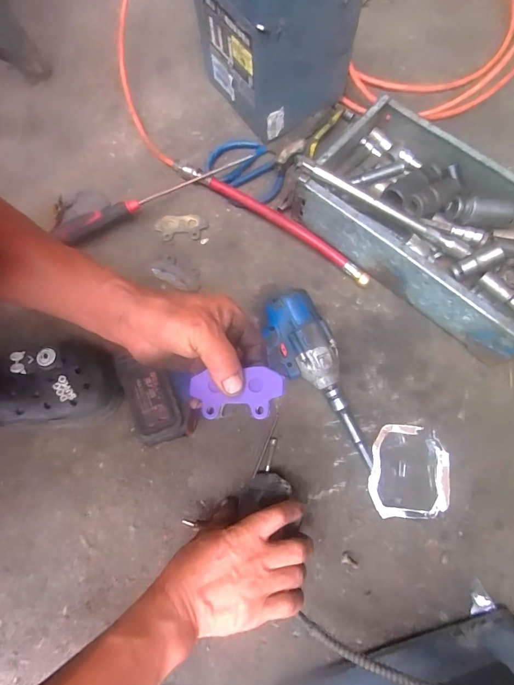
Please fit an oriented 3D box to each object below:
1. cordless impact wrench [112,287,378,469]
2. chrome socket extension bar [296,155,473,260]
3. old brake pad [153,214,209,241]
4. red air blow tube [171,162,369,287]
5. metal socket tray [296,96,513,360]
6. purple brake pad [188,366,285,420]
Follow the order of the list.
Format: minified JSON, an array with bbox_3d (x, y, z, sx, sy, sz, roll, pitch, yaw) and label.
[{"bbox_3d":[-0.014,0.069,0.422,0.236,0.079,0.206,-17,74,-4],"label":"cordless impact wrench"},{"bbox_3d":[0.164,-0.169,0.464,0.253,0.013,0.020,25,75,-8],"label":"chrome socket extension bar"},{"bbox_3d":[-0.109,-0.166,0.526,0.074,0.005,0.040,-1,73,1],"label":"old brake pad"},{"bbox_3d":[0.011,-0.177,0.518,0.331,0.030,0.023,36,77,11],"label":"red air blow tube"},{"bbox_3d":[0.235,-0.155,0.480,0.327,0.086,0.198,39,78,11],"label":"metal socket tray"},{"bbox_3d":[-0.017,0.041,0.290,0.075,0.005,0.037,-5,73,7],"label":"purple brake pad"}]

